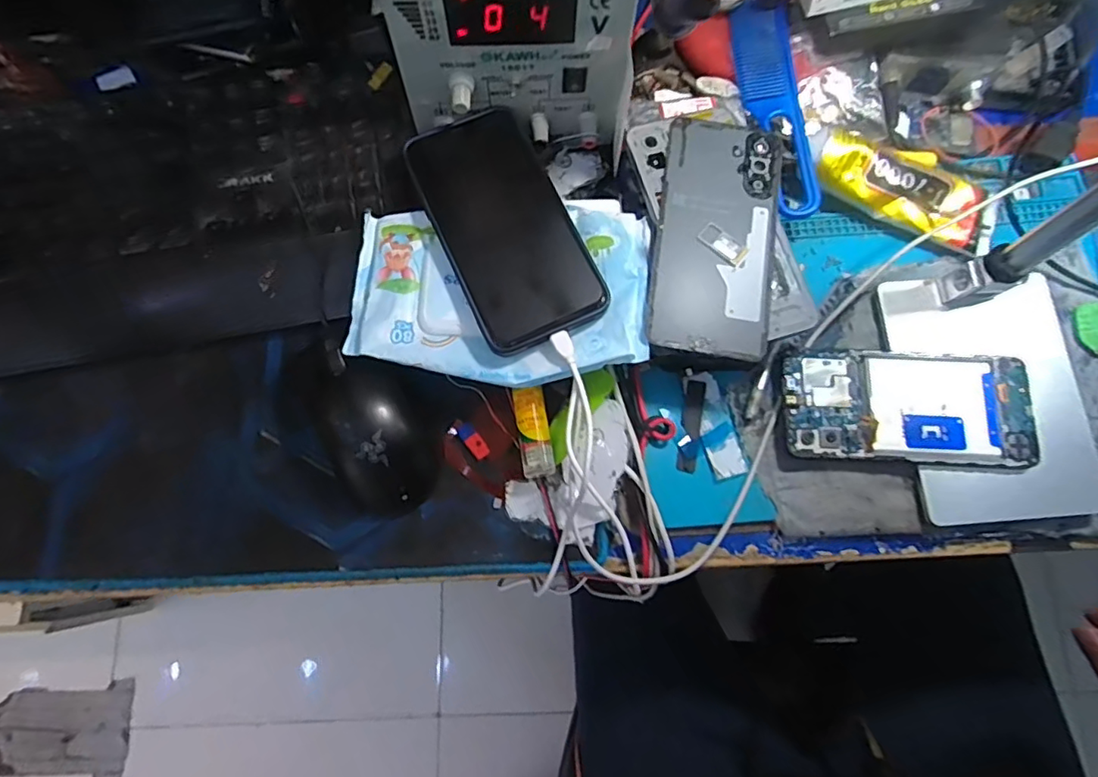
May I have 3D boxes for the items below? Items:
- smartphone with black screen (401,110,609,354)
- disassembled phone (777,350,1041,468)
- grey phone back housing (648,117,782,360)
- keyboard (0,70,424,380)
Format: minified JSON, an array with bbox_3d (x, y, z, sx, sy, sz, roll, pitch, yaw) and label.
[{"bbox_3d":[-0.030,-0.104,0.357,0.079,0.008,0.163,-24,74,-6],"label":"smartphone with black screen"},{"bbox_3d":[0.231,0.011,0.364,0.157,0.008,0.070,3,76,-1],"label":"disassembled phone"},{"bbox_3d":[0.106,-0.098,0.355,0.073,0.004,0.157,8,76,1],"label":"grey phone back housing"},{"bbox_3d":[-0.310,-0.104,0.379,0.440,0.052,0.190,-13,77,-4],"label":"keyboard"}]

